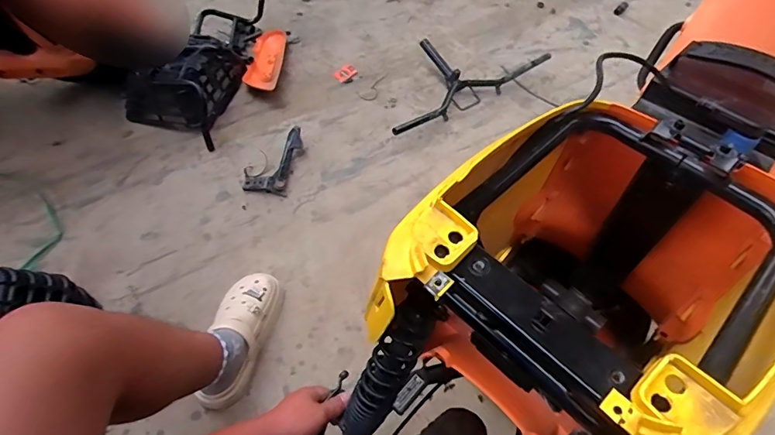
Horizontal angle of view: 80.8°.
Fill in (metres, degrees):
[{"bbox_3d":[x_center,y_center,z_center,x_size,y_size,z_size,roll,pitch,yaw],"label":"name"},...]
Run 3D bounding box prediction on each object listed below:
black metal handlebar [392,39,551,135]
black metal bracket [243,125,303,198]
[{"bbox_3d":[0.189,-0.440,1.401,0.578,0.070,0.279,-28,60,-20],"label":"black metal handlebar"},{"bbox_3d":[-0.305,-0.158,1.211,0.127,0.044,0.207,9,55,5],"label":"black metal bracket"}]

